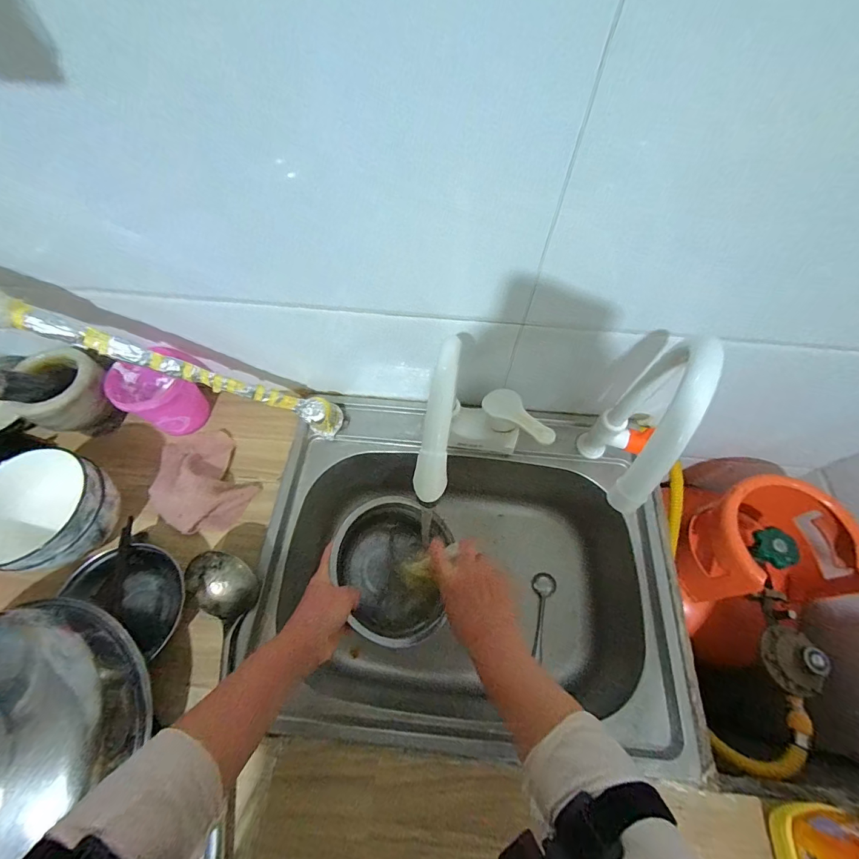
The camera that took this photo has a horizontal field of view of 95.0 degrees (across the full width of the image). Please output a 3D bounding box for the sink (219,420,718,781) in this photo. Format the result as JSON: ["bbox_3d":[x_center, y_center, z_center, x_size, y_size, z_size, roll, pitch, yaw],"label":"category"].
[{"bbox_3d":[0.051,0.204,0.592,0.528,0.185,0.413,4,63,2],"label":"sink"}]

